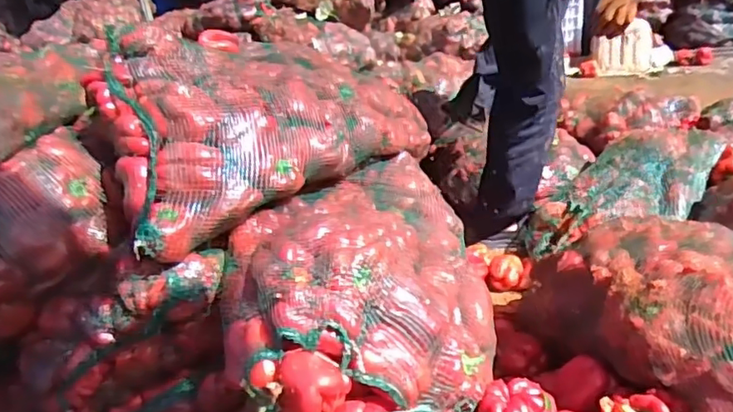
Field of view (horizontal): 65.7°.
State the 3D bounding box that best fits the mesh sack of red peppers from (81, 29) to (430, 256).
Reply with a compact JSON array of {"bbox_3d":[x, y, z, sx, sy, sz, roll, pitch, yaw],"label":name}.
[{"bbox_3d":[-0.190,-0.186,1.077,0.616,0.274,0.362,-25,29,-35],"label":"mesh sack of red peppers"}]

